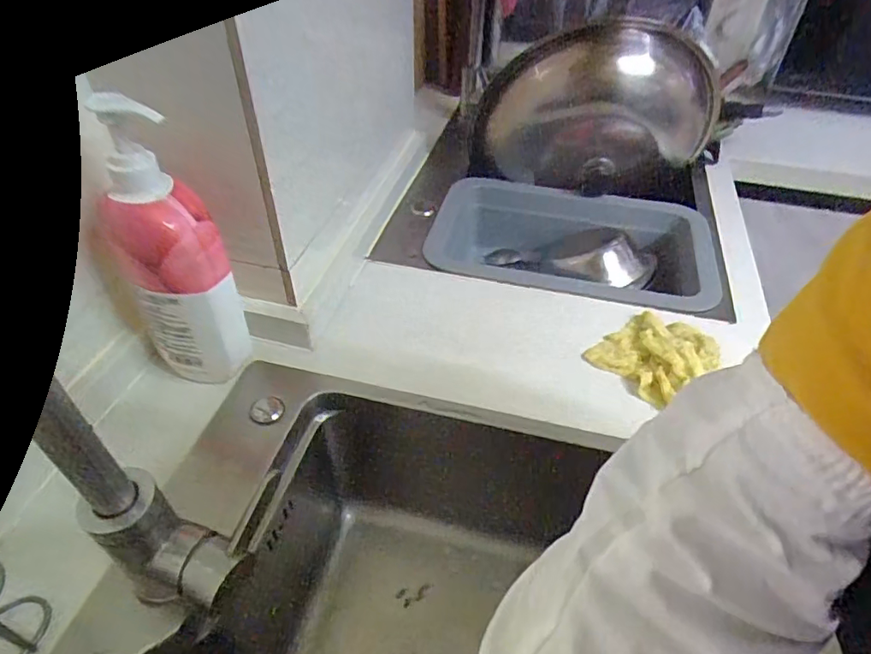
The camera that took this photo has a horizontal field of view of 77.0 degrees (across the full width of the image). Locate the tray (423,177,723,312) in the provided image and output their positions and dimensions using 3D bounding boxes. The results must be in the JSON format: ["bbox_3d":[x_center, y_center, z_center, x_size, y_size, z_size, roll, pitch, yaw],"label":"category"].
[{"bbox_3d":[0.175,-0.090,0.788,0.392,0.109,0.239,10,44,8],"label":"tray"}]

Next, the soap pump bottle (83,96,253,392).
[{"bbox_3d":[-0.221,-0.053,0.473,0.075,0.258,0.059,13,45,12],"label":"soap pump bottle"}]

